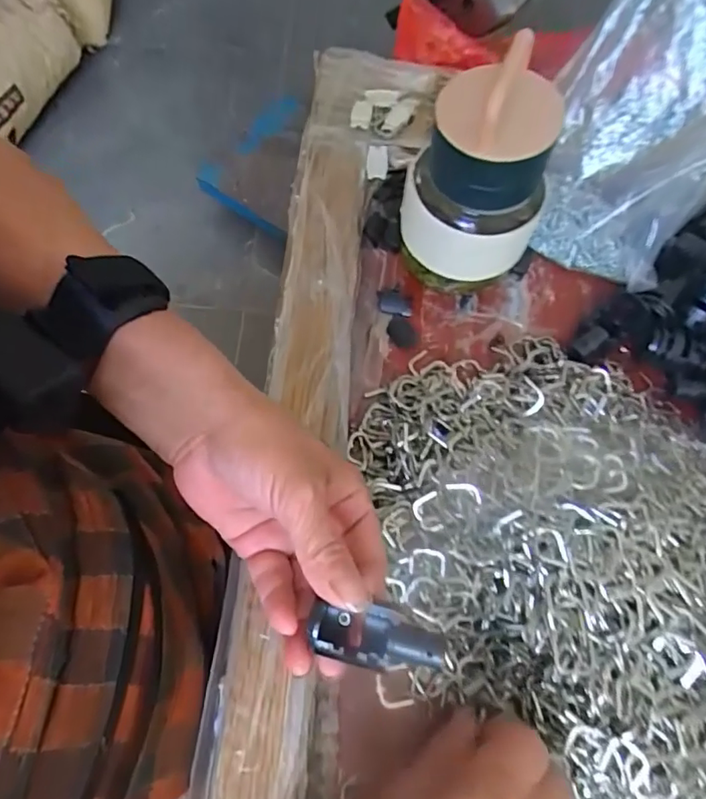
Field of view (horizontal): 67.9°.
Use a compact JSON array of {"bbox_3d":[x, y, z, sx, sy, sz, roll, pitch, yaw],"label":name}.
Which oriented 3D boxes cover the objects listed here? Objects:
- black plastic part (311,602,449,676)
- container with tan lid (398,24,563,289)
[{"bbox_3d":[0.010,0.094,0.207,0.052,0.020,0.021,3,70,14],"label":"black plastic part"},{"bbox_3d":[0.066,-0.115,0.281,0.075,0.115,0.060,2,70,0],"label":"container with tan lid"}]

